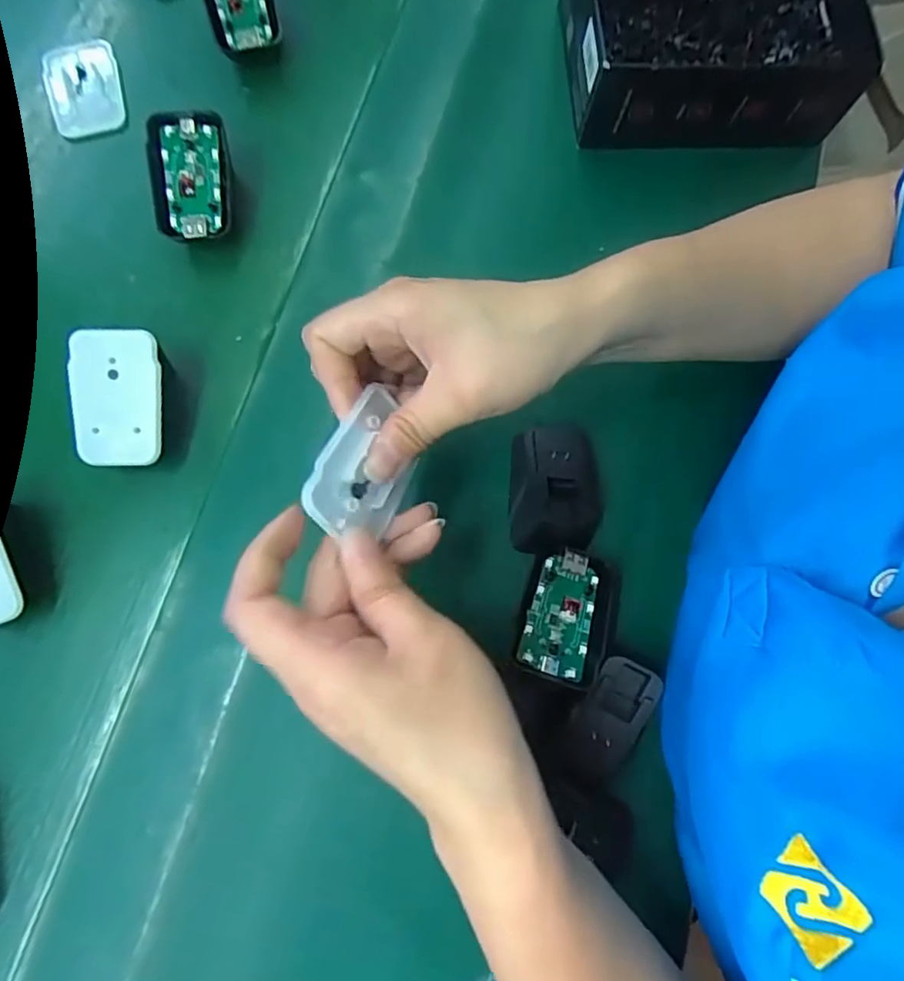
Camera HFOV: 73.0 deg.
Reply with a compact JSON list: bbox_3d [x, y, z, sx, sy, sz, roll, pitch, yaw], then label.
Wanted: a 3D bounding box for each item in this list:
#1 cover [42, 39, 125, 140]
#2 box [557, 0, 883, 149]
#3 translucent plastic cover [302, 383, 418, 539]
[{"bbox_3d":[-0.239,-0.261,0.397,0.045,0.006,0.073,-16,77,-6],"label":"cover"},{"bbox_3d":[0.167,-0.291,0.384,0.178,0.061,0.122,0,76,-3],"label":"box"},{"bbox_3d":[-0.033,-0.010,0.249,0.041,0.006,0.068,46,53,-31],"label":"translucent plastic cover"}]

